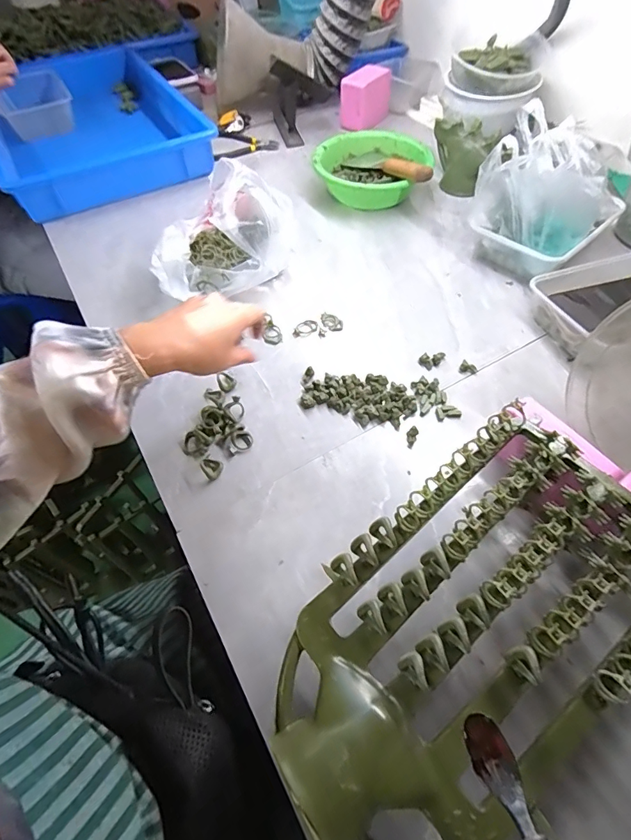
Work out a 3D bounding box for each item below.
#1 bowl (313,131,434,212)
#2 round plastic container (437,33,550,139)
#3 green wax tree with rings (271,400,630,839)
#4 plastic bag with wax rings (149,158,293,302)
[{"bbox_3d":[0.099,-0.435,0.759,0.192,0.065,0.196,-1,55,1],"label":"bowl"},{"bbox_3d":[0.311,-0.598,0.761,0.160,0.085,0.165,17,58,13],"label":"round plastic container"},{"bbox_3d":[0.124,0.135,0.314,0.344,0.056,0.195,-31,60,-19],"label":"green wax tree with rings"},{"bbox_3d":[-0.133,-0.266,0.609,0.194,0.128,0.153,-8,55,-4],"label":"plastic bag with wax rings"}]

